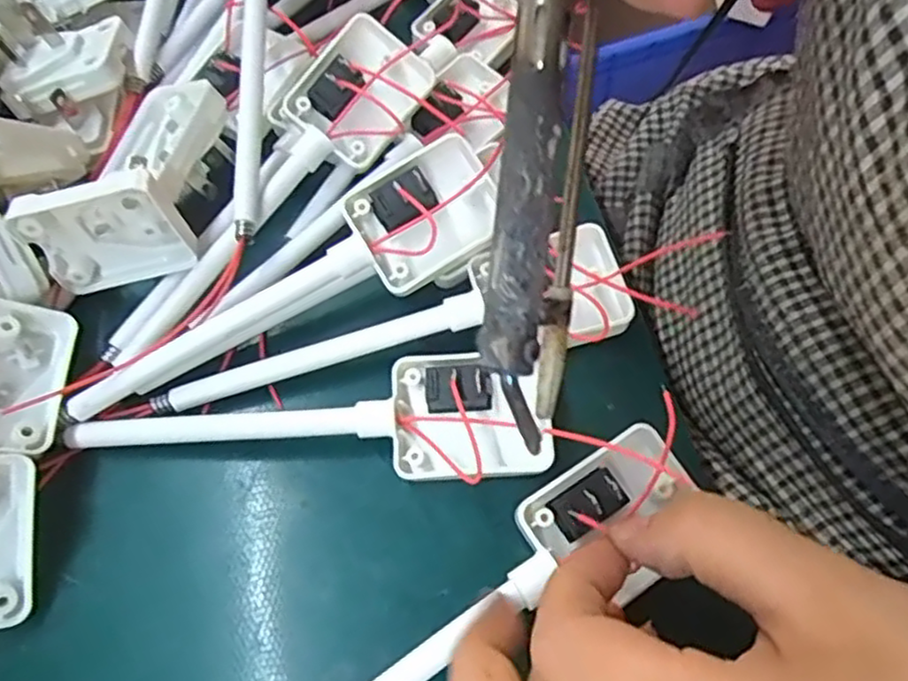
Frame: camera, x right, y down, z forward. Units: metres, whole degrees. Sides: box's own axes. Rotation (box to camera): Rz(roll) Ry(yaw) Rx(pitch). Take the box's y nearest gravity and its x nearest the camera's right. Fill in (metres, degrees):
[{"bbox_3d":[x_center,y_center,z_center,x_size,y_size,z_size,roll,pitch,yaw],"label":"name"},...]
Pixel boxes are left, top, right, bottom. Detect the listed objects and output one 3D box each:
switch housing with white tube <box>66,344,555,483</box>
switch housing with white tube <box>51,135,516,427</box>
[{"bbox_3d":[-0.045,0.027,0.216,0.145,0.014,0.037,-5,61,1],"label":"switch housing with white tube"},{"bbox_3d":[-0.054,-0.018,0.224,0.149,0.024,0.037,-28,64,-12],"label":"switch housing with white tube"}]

